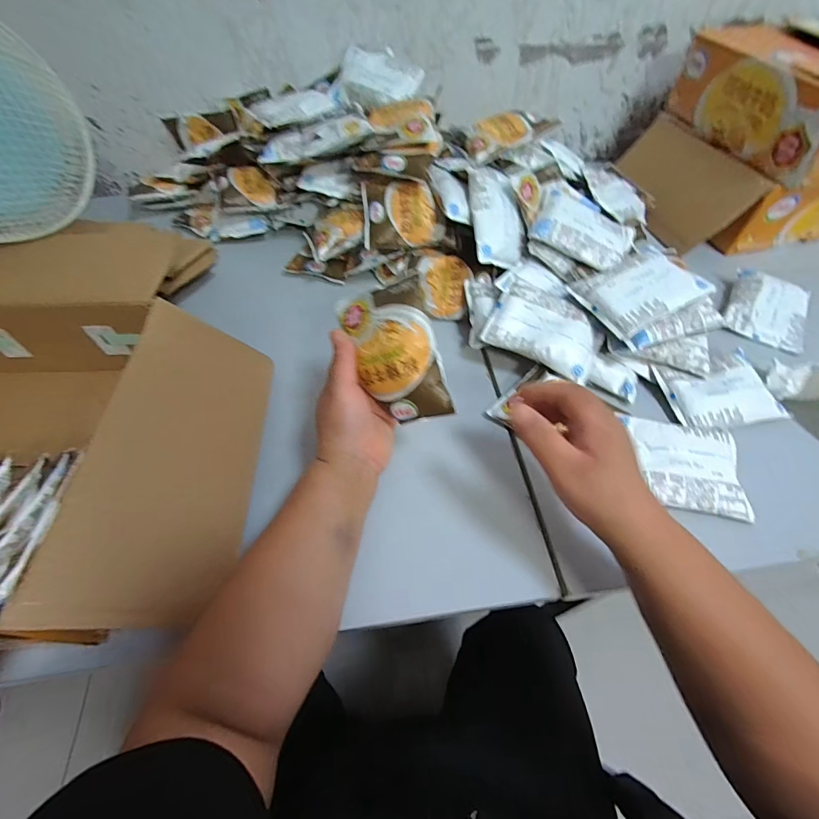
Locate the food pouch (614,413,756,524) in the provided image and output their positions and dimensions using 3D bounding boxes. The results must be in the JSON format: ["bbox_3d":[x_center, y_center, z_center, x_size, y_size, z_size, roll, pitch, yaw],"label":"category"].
[{"bbox_3d":[0.286,0.057,0.406,0.104,0.022,0.094,6,55,5],"label":"food pouch"}]

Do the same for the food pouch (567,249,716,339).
[{"bbox_3d":[0.266,-0.142,0.457,0.120,0.015,0.089,-28,65,-6],"label":"food pouch"}]

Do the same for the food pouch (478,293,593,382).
[{"bbox_3d":[0.156,-0.088,0.473,0.125,0.025,0.072,22,74,13],"label":"food pouch"}]

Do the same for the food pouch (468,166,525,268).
[{"bbox_3d":[0.113,-0.260,0.524,0.072,0.026,0.151,-1,83,-19],"label":"food pouch"}]

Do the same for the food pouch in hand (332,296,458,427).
[{"bbox_3d":[-0.015,-0.048,0.357,0.080,0.125,0.019,-15,7,25],"label":"food pouch in hand"}]

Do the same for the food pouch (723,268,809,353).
[{"bbox_3d":[0.492,-0.140,0.541,0.091,0.029,0.112,29,60,19],"label":"food pouch"}]

